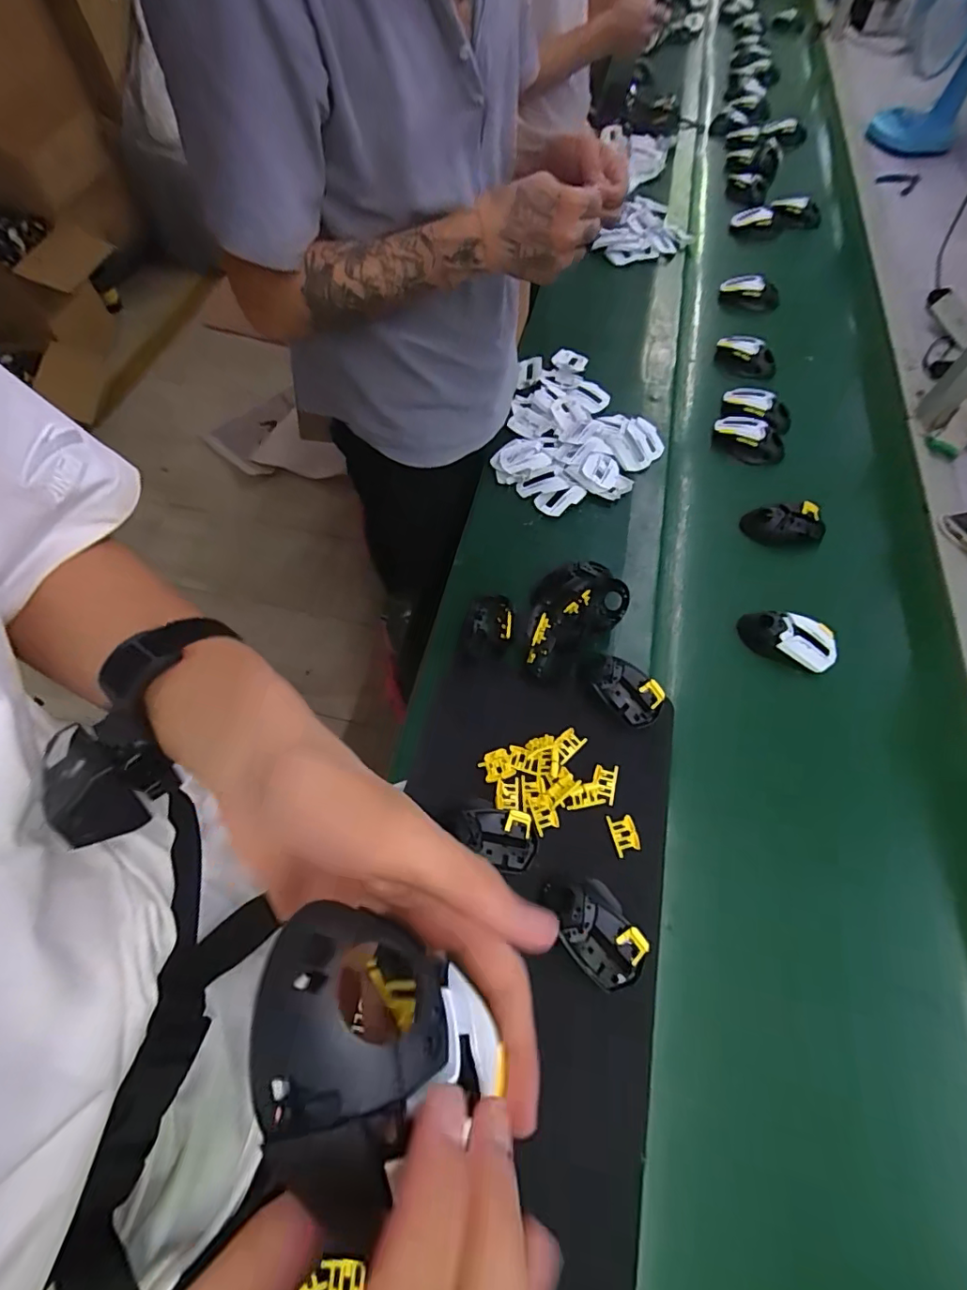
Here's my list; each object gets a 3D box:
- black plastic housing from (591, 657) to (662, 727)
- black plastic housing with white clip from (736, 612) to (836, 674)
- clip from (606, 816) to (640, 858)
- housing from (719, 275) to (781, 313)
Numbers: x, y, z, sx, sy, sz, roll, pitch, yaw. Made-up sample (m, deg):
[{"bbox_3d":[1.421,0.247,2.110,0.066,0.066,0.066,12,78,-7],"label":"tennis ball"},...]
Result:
[{"bbox_3d":[0.174,0.055,0.655,0.057,0.027,0.099,-33,67,-15],"label":"black plastic housing"},{"bbox_3d":[0.409,-0.002,0.721,0.125,0.068,0.070,19,64,10],"label":"black plastic housing with white clip"},{"bbox_3d":[0.156,0.211,0.586,0.027,0.010,0.042,-10,63,-5],"label":"clip"},{"bbox_3d":[0.571,-0.750,1.138,0.124,0.080,0.034,31,67,15],"label":"housing"}]

